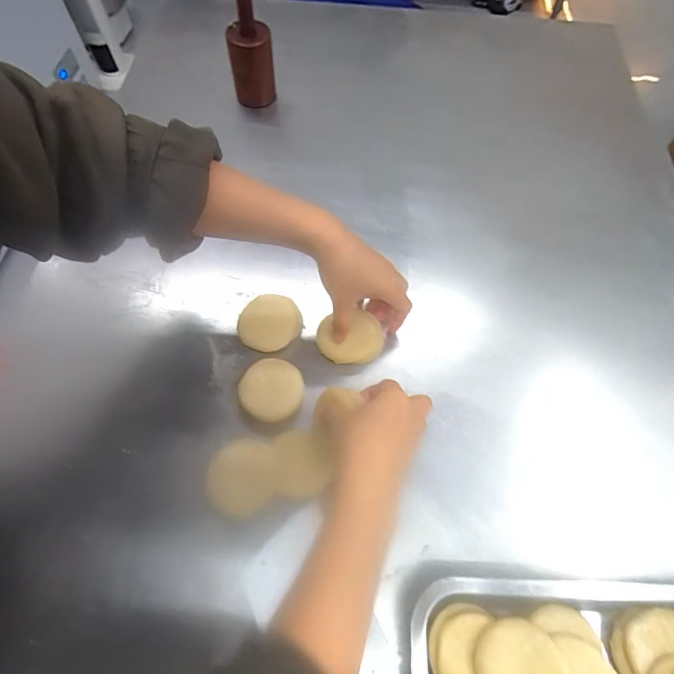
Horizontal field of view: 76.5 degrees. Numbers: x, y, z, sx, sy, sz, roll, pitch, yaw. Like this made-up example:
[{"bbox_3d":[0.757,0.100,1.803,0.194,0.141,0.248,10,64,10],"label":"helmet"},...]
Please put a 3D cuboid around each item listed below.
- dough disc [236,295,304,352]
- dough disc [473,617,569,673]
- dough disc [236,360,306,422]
[{"bbox_3d":[-0.071,-0.013,0.461,0.061,0.028,0.064,1,64,-1],"label":"dough disc"},{"bbox_3d":[0.137,0.246,0.317,0.065,0.011,0.061,1,64,-1],"label":"dough disc"},{"bbox_3d":[-0.063,0.055,0.428,0.062,0.024,0.058,1,64,-1],"label":"dough disc"}]

